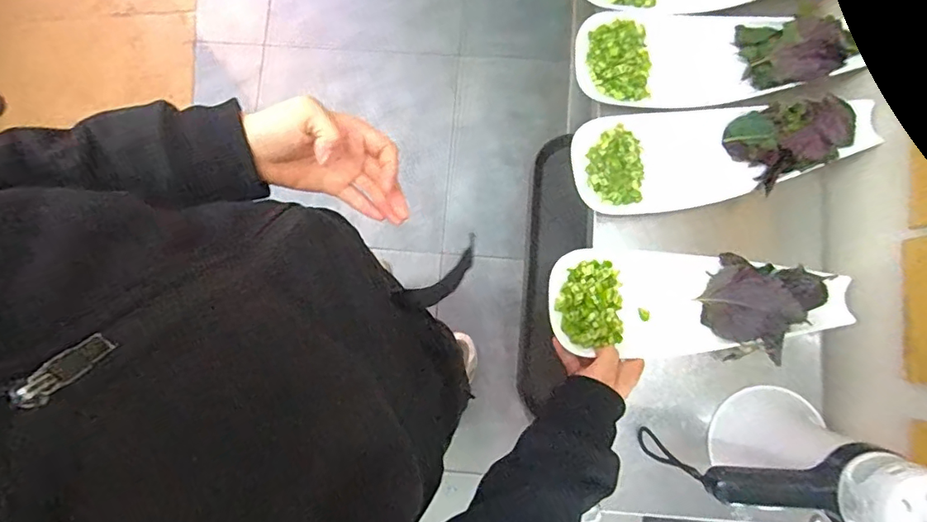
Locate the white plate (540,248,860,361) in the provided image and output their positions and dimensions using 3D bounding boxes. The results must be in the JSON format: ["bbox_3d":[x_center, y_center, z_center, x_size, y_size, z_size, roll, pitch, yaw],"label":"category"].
[{"bbox_3d":[0.267,0.046,0.596,0.329,0.060,0.121,1,72,-1],"label":"white plate"}]

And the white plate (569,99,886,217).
[{"bbox_3d":[0.304,-0.139,0.629,0.334,0.067,0.139,-7,72,0],"label":"white plate"}]

